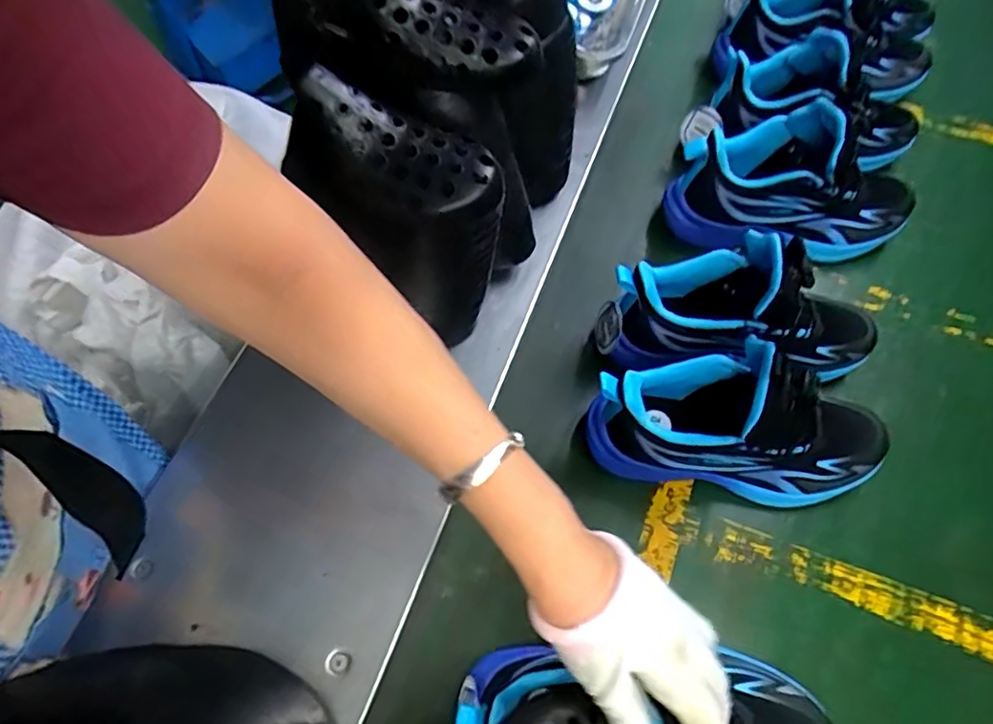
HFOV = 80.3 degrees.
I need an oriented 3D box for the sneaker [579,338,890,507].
[{"bbox_3d":[0.198,0.050,0.468,0.239,0.151,0.093,4,65,0],"label":"sneaker"}]

